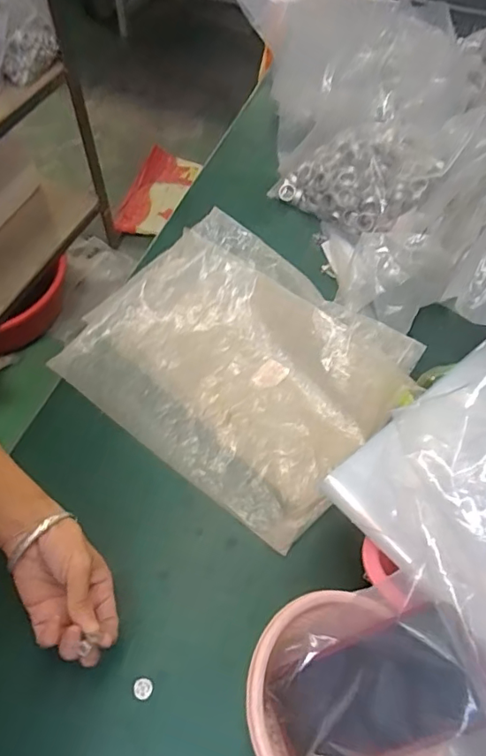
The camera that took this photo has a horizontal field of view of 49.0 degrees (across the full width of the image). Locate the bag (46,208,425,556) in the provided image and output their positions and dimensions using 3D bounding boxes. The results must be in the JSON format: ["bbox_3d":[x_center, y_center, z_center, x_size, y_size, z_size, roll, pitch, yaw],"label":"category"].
[{"bbox_3d":[-0.005,-0.023,0.614,0.353,0.048,0.290,37,63,20],"label":"bag"}]

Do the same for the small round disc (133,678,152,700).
[{"bbox_3d":[-0.087,0.270,0.462,0.016,0.005,0.016,0,57,0],"label":"small round disc"}]

